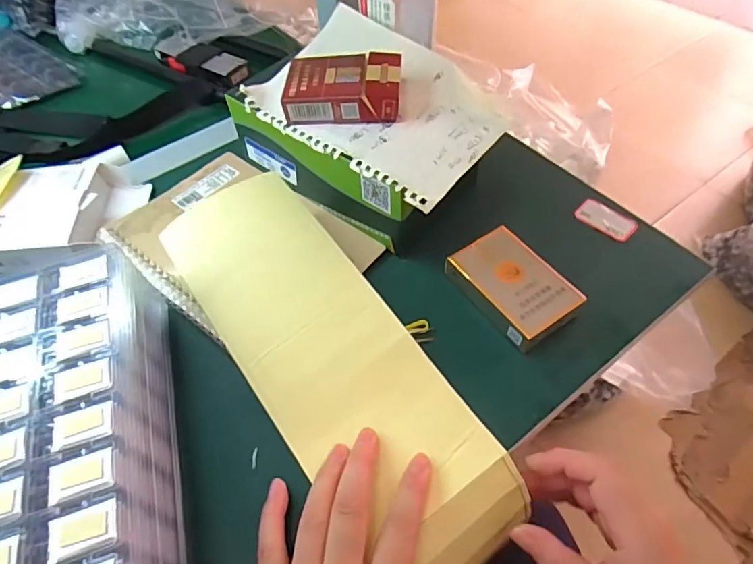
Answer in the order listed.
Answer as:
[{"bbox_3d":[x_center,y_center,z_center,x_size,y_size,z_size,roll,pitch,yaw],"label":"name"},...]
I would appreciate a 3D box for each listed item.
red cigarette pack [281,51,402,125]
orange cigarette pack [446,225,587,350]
[{"bbox_3d":[-0.025,-0.154,0.381,0.088,0.025,0.057,3,54,6],"label":"red cigarette pack"},{"bbox_3d":[0.102,0.004,0.358,0.064,0.020,0.090,-31,57,-18],"label":"orange cigarette pack"}]

